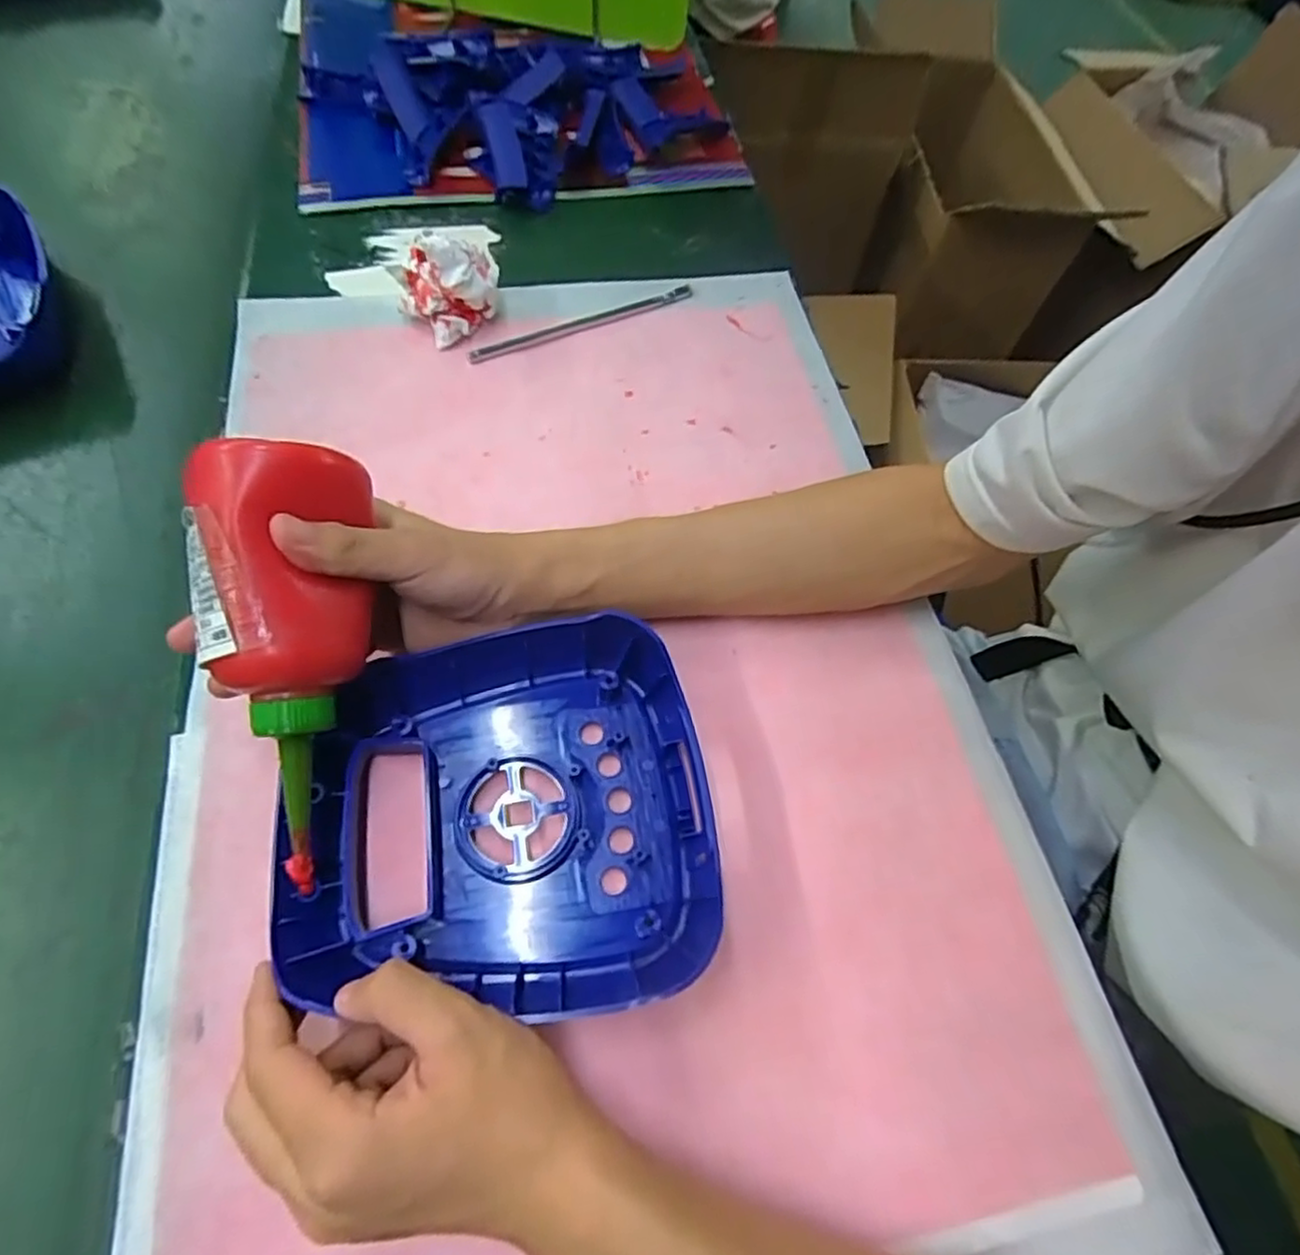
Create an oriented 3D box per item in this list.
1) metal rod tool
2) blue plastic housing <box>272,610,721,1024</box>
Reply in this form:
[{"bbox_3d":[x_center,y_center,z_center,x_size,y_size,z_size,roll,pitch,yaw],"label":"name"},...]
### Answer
[{"bbox_3d":[-0.046,-0.220,0.490,0.178,0.007,0.011,-27,68,-16],"label":"metal rod tool"},{"bbox_3d":[-0.065,0.080,0.308,0.178,0.038,0.167,-5,63,-6],"label":"blue plastic housing"}]

